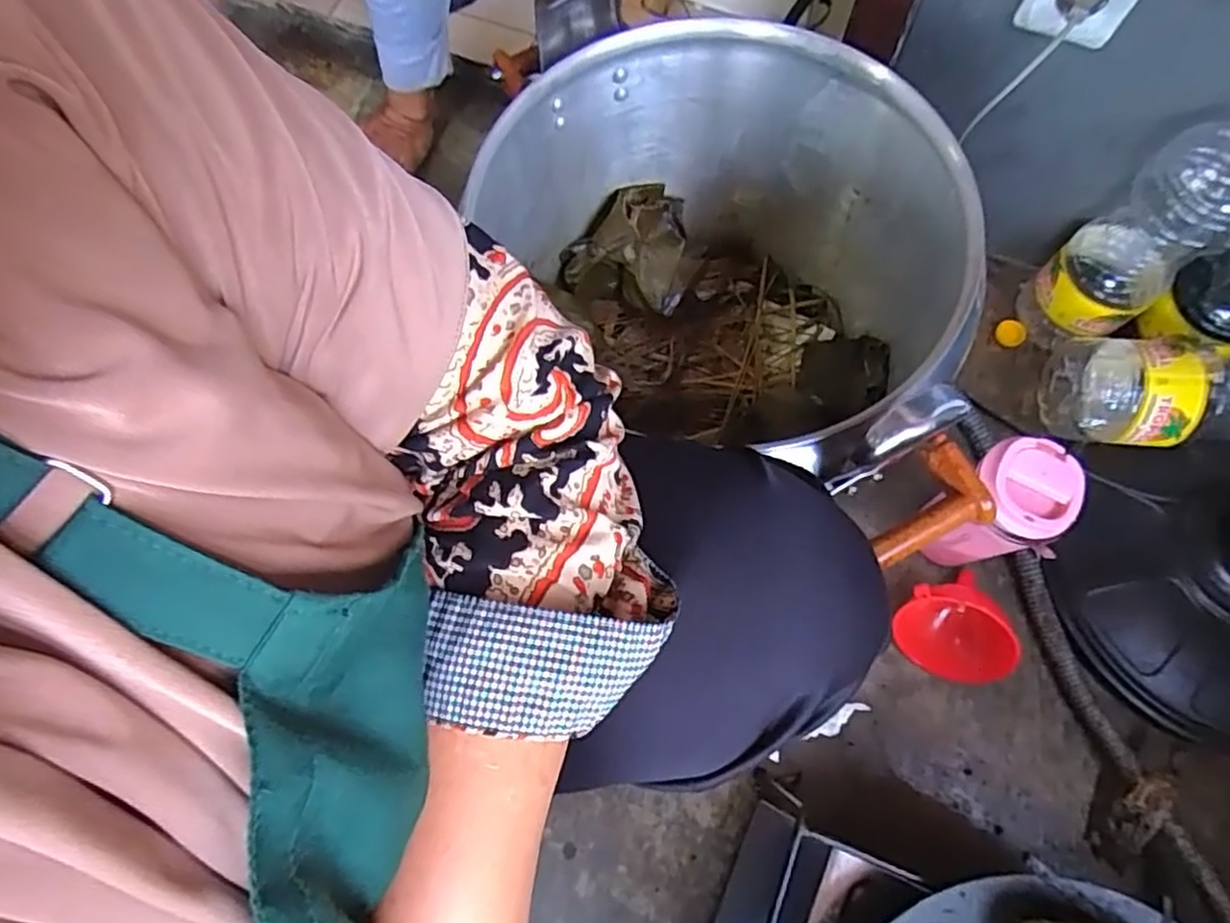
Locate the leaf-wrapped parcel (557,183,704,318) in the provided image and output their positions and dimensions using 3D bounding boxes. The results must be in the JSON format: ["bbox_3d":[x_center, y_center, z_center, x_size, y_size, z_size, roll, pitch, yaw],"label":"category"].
[{"bbox_3d":[0.022,-0.225,0.718,0.128,0.106,0.114,12,72,7],"label":"leaf-wrapped parcel"}]

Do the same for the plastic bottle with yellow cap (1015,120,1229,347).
[{"bbox_3d":[0.531,-0.225,0.670,0.120,0.304,0.103,-38,74,-10],"label":"plastic bottle with yellow cap"}]

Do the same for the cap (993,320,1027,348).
[{"bbox_3d":[0.467,-0.151,0.803,0.030,0.013,0.033,-1,71,2],"label":"cap"}]

